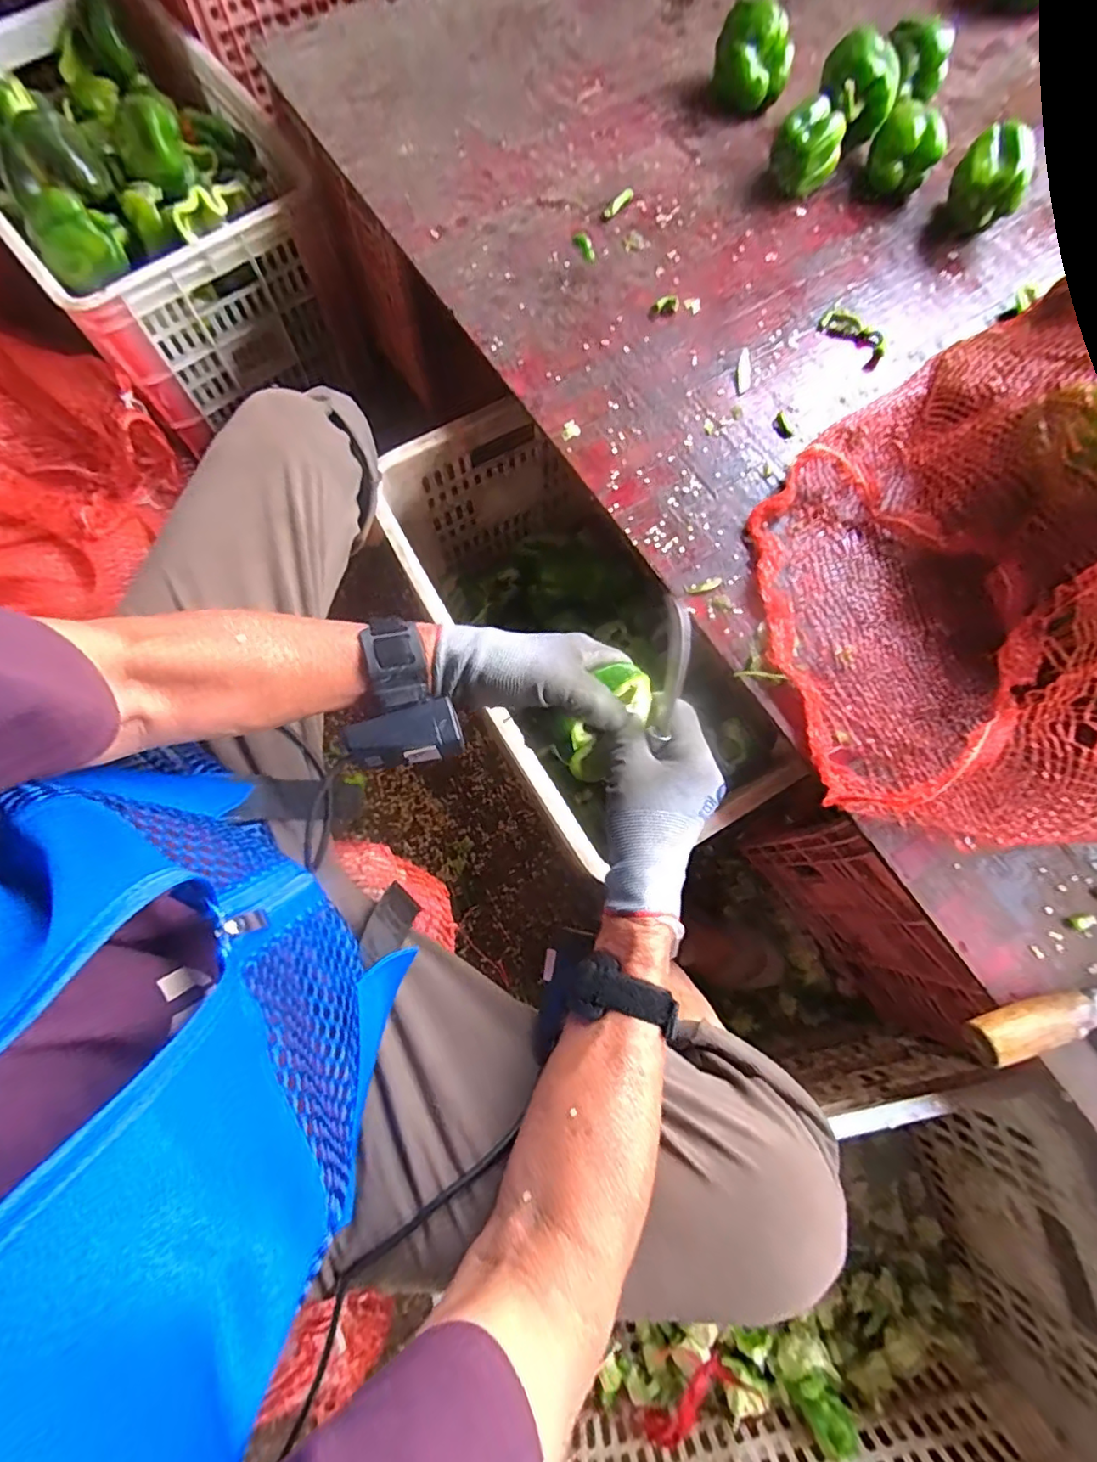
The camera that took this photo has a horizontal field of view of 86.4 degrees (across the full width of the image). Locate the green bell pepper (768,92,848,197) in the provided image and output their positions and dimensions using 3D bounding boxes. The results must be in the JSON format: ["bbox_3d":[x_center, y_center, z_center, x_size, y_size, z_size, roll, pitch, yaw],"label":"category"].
[{"bbox_3d":[0.280,-0.624,0.631,0.056,0.064,0.057,0,75,-1],"label":"green bell pepper"}]

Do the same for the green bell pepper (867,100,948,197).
[{"bbox_3d":[0.386,-0.623,0.633,0.073,0.057,0.066,23,76,5],"label":"green bell pepper"}]

